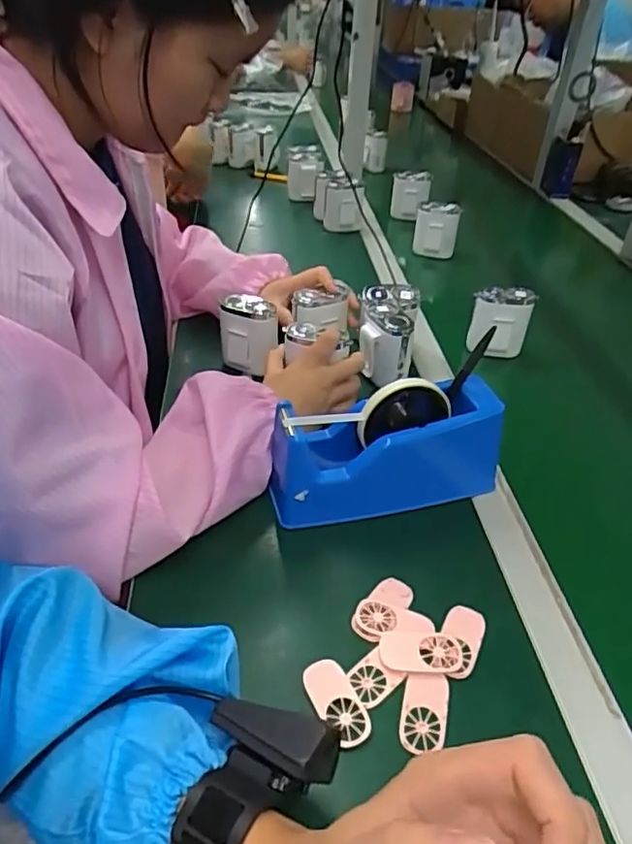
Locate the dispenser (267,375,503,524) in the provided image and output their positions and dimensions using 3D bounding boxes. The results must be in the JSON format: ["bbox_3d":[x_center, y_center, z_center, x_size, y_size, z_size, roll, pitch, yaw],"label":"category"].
[{"bbox_3d":[0.062,0.026,0.521,0.206,0.109,0.065,-6,39,-12],"label":"dispenser"}]

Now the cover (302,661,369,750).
[{"bbox_3d":[0.014,0.184,0.389,0.026,0.006,0.057,-20,43,-27],"label":"cover"}]

